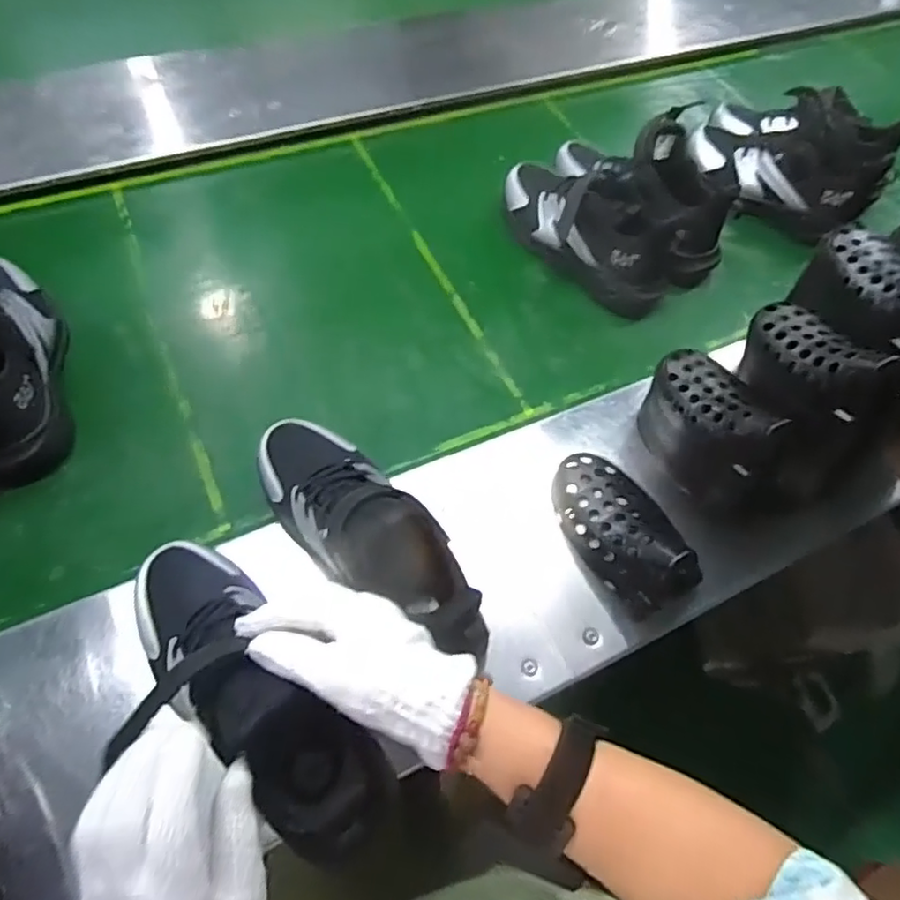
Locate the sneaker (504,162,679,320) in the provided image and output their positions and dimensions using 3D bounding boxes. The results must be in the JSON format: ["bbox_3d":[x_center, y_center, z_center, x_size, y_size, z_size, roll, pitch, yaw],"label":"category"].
[{"bbox_3d":[0.164,-0.279,0.759,0.091,0.102,0.262,-30,66,-21],"label":"sneaker"}]

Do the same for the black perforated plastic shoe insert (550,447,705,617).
[{"bbox_3d":[0.157,0.068,0.563,0.083,0.087,0.155,-20,63,-16],"label":"black perforated plastic shoe insert"}]

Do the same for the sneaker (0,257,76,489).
[{"bbox_3d":[-0.446,-0.110,0.598,0.087,0.135,0.257,-16,63,-13],"label":"sneaker"}]

